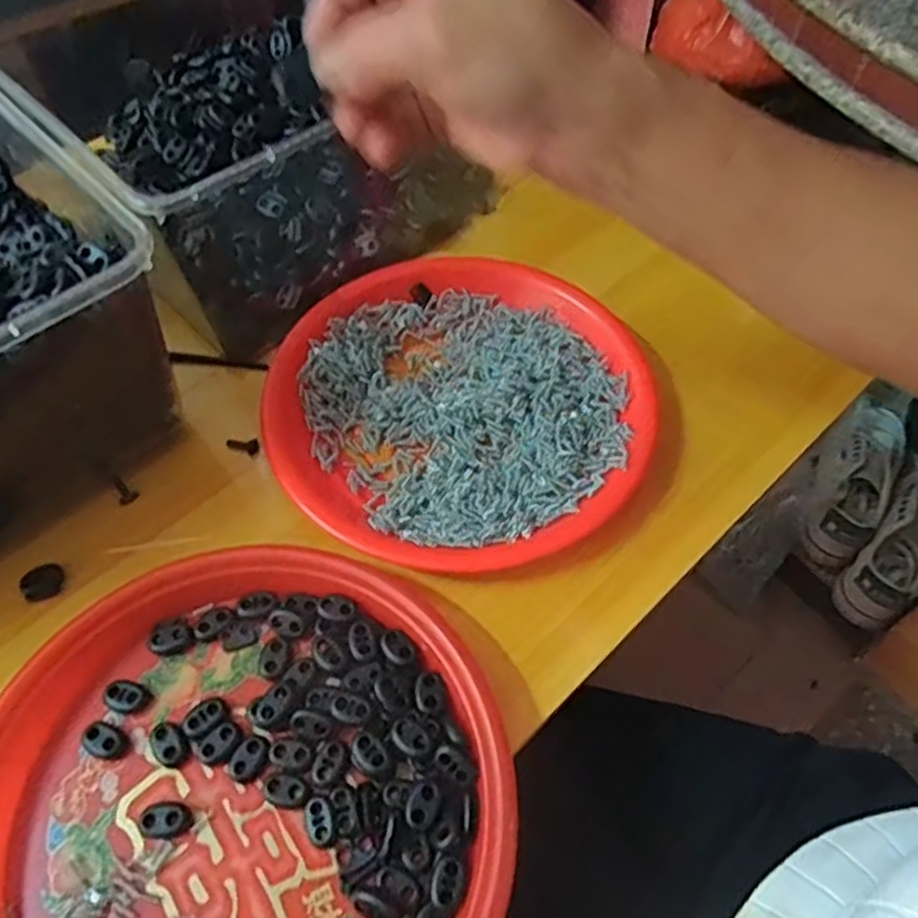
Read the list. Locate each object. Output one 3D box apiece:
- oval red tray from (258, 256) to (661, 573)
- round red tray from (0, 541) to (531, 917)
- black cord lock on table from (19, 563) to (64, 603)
[{"bbox_3d":[0.001,-0.034,0.438,0.219,0.024,0.219,22,59,15],"label":"oval red tray"},{"bbox_3d":[-0.097,0.153,0.320,0.236,0.032,0.226,0,56,0],"label":"round red tray"},{"bbox_3d":[-0.223,0.067,0.389,0.020,0.016,0.014,-32,62,-19],"label":"black cord lock on table"}]

